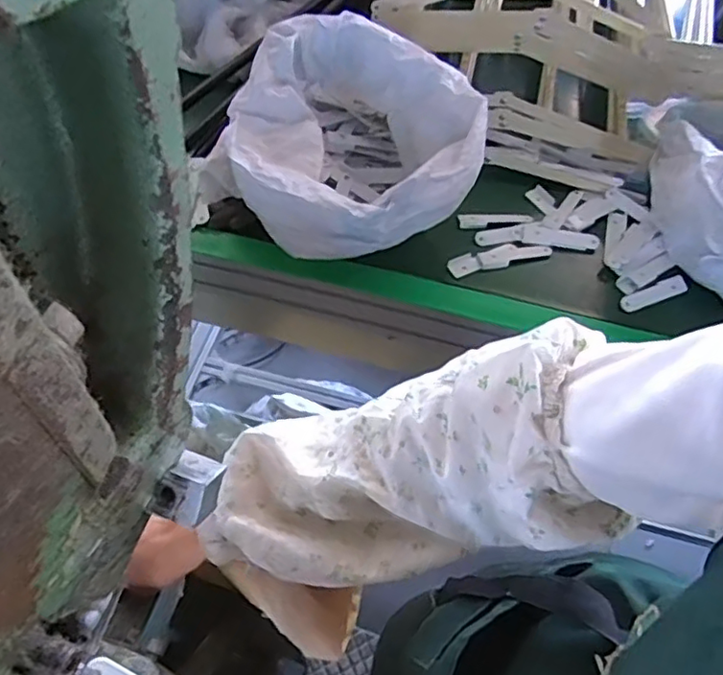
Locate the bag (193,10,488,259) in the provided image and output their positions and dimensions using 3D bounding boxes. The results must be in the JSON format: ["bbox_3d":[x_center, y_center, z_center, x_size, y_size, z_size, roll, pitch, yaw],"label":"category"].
[{"bbox_3d":[-0.016,-0.221,0.725,0.299,0.155,0.263,29,60,14],"label":"bag"}]

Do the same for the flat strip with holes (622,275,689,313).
[{"bbox_3d":[0.359,-0.055,0.746,0.093,0.011,0.023,-18,60,-15],"label":"flat strip with holes"}]

